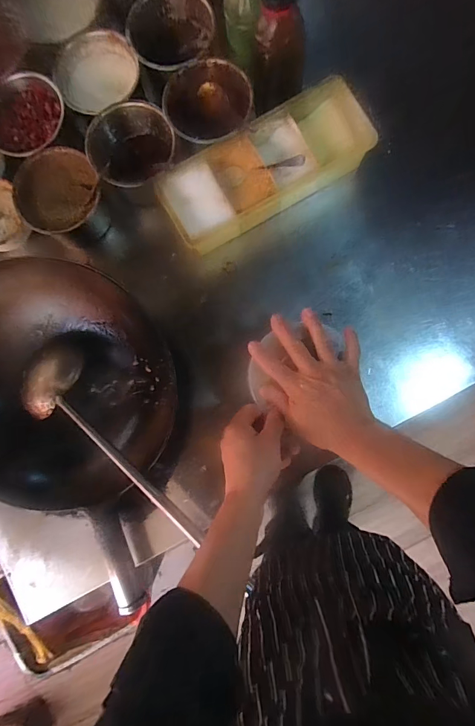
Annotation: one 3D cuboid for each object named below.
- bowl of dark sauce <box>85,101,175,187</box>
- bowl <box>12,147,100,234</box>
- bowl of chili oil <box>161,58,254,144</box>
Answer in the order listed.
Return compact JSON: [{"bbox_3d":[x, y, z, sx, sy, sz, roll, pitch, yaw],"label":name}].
[{"bbox_3d":[-0.161,-0.331,0.591,0.133,0.066,0.110,-6,87,4],"label":"bowl of dark sauce"},{"bbox_3d":[-0.280,-0.273,0.597,0.132,0.049,0.110,-28,86,2],"label":"bowl"},{"bbox_3d":[-0.042,-0.394,0.597,0.137,0.066,0.124,21,89,5],"label":"bowl of chili oil"}]

